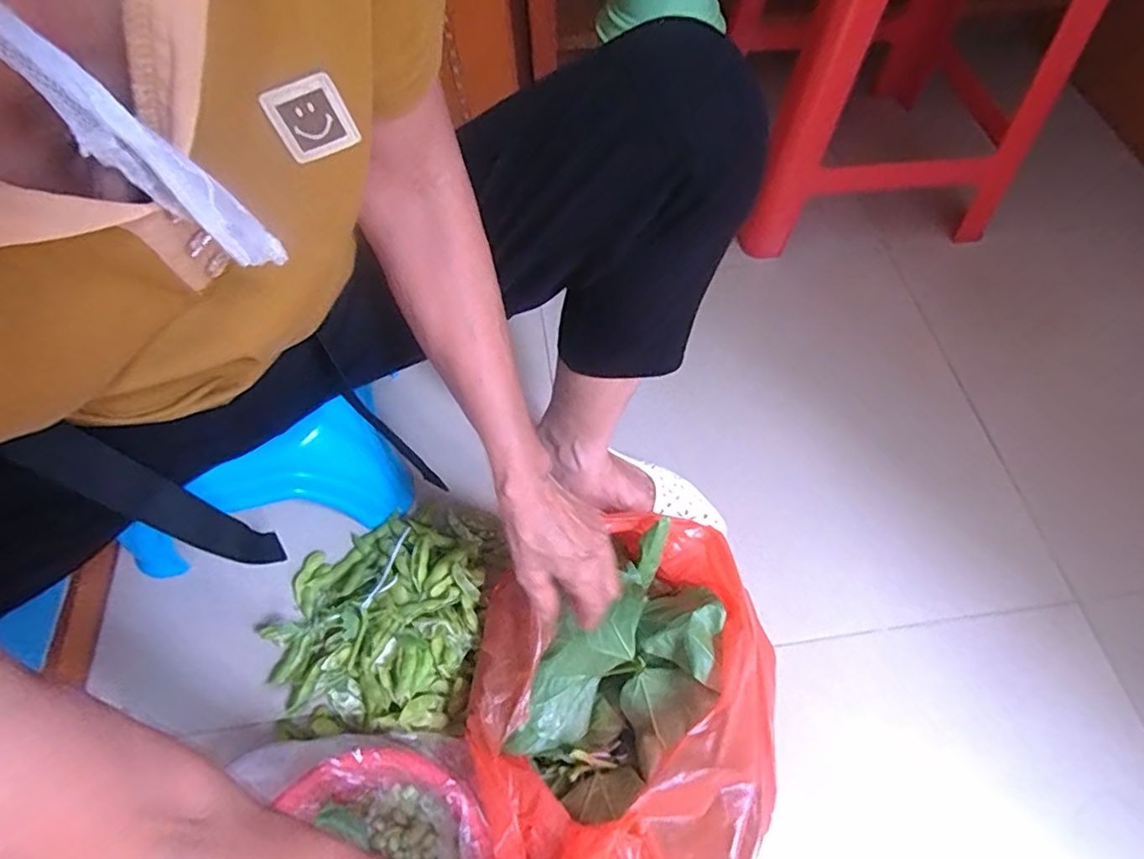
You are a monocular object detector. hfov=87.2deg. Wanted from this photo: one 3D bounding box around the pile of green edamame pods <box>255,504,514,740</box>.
[{"bbox_3d":[-0.188,0.173,0.586,0.212,0.051,0.234,7,59,6],"label":"pile of green edamame pods"}]

